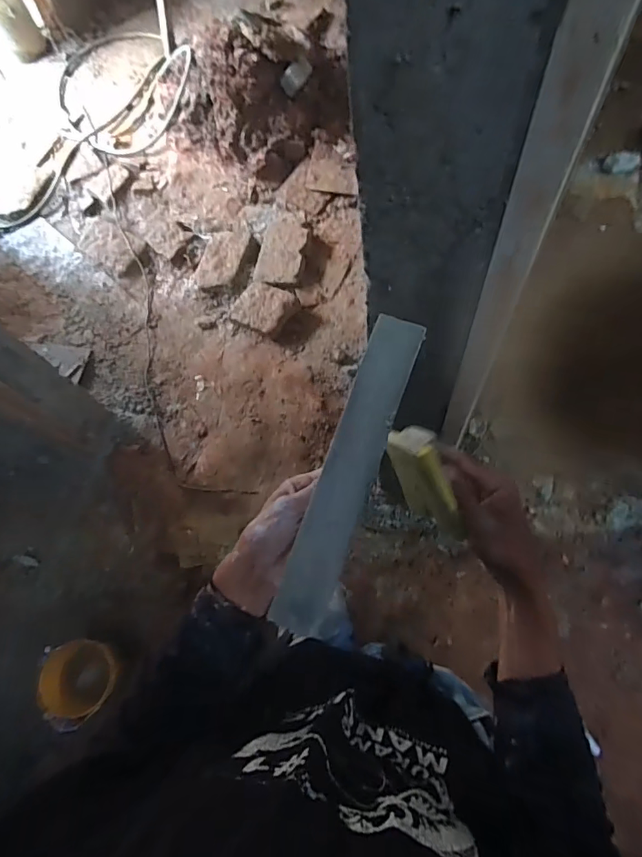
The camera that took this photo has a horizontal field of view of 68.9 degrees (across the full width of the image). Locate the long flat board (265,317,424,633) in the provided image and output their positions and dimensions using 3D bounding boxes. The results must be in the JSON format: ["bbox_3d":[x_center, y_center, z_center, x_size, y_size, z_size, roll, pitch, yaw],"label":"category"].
[{"bbox_3d":[0.025,0.035,0.395,0.043,0.010,0.271,19,83,8],"label":"long flat board"}]

